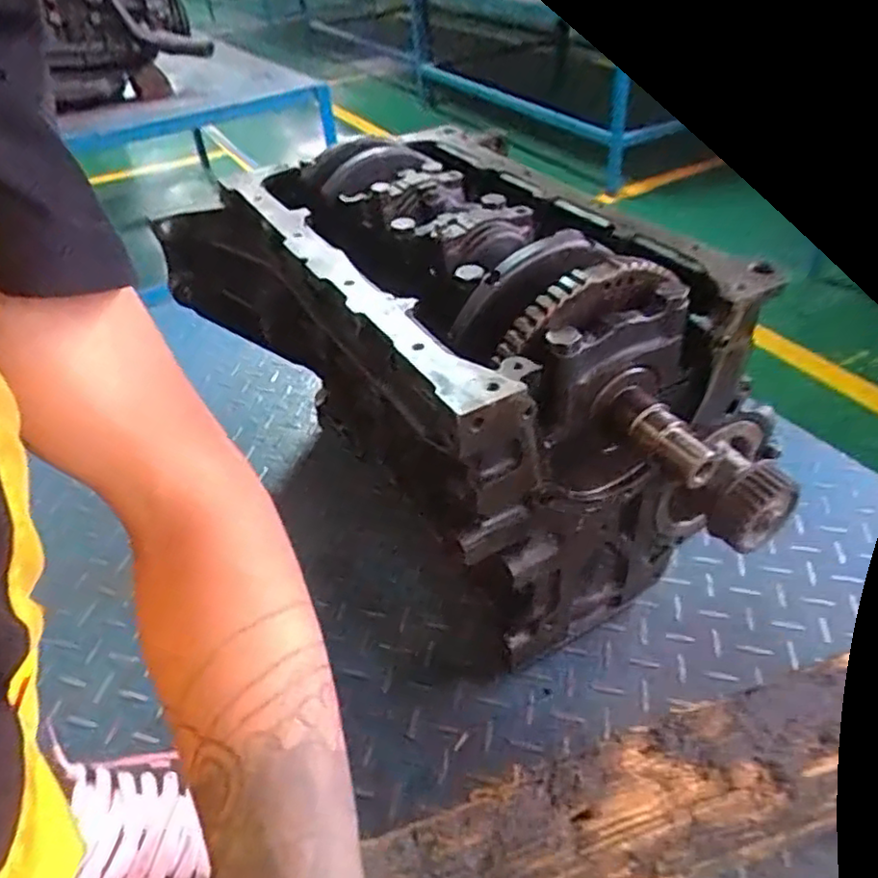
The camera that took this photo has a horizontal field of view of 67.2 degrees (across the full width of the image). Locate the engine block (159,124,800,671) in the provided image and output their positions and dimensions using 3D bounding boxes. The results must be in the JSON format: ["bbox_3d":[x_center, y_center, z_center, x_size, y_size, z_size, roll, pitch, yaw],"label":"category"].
[{"bbox_3d":[0.018,-0.042,0.560,0.256,0.302,0.455,-24,46,-20],"label":"engine block"}]

